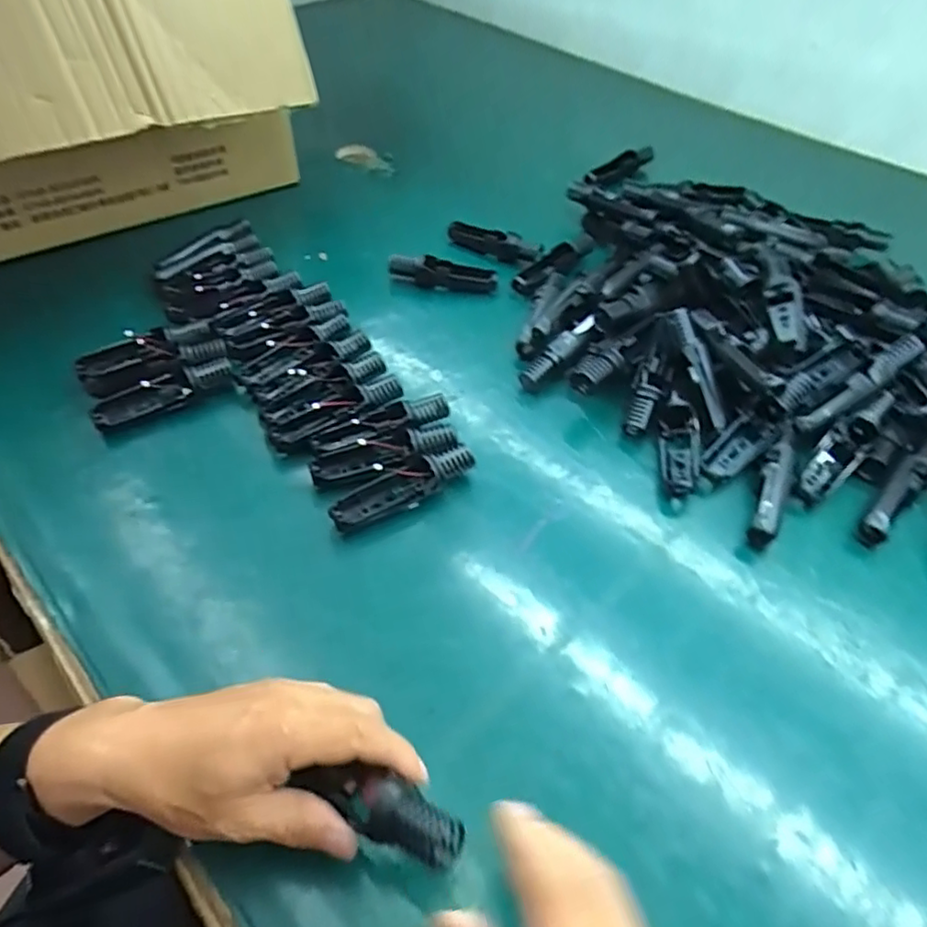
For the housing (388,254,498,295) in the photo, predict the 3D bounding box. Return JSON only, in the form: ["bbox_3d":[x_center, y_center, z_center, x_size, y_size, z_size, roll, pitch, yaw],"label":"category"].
[{"bbox_3d":[-0.023,-0.210,0.708,0.119,0.043,0.019,2,49,2],"label":"housing"}]

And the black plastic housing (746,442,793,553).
[{"bbox_3d":[0.248,0.022,0.506,0.020,0.027,0.098,19,52,17],"label":"black plastic housing"}]

